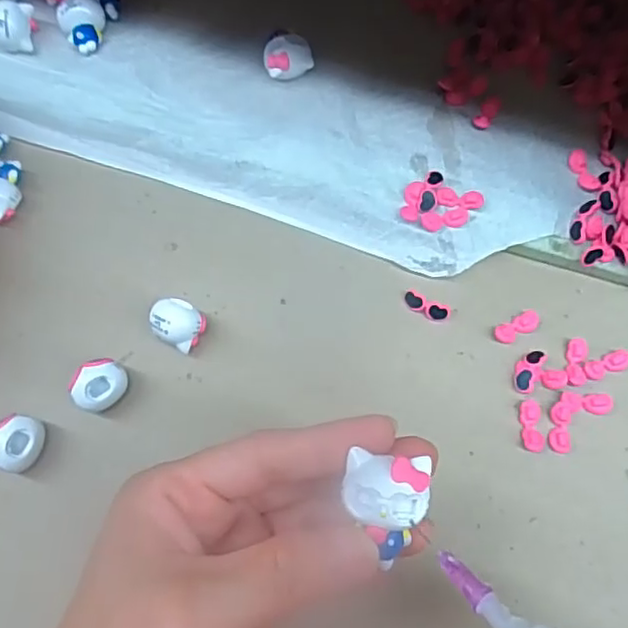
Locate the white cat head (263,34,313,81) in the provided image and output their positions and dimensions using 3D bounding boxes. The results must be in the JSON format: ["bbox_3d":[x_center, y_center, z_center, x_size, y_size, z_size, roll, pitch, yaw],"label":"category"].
[{"bbox_3d":[-0.014,-0.140,0.344,0.025,0.017,0.022,-9,71,-3],"label":"white cat head"}]

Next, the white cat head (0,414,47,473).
[{"bbox_3d":[-0.135,0.060,0.289,0.019,0.022,0.025,4,70,2],"label":"white cat head"}]

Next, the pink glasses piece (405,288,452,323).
[{"bbox_3d":[0.058,-0.004,0.321,0.025,0.004,0.010,25,72,9],"label":"pink glasses piece"}]

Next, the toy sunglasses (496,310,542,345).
[{"bbox_3d":[0.104,0.006,0.317,0.025,0.004,0.011,-26,72,-9],"label":"toy sunglasses"}]

